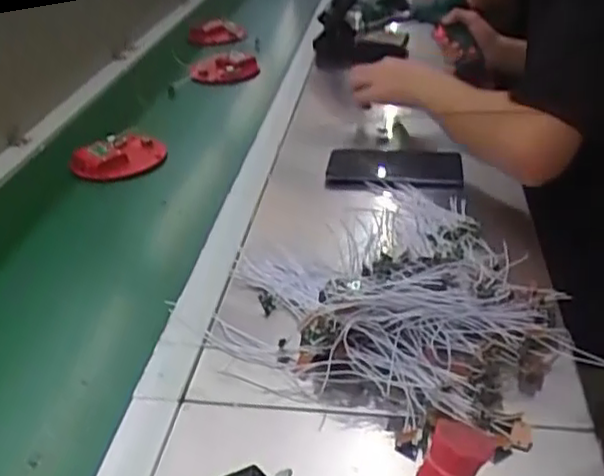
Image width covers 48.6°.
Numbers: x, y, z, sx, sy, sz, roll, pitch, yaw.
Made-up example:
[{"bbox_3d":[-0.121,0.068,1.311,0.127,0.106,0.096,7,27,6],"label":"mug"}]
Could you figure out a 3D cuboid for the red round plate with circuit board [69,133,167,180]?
[{"bbox_3d":[-0.238,-0.107,0.870,0.116,0.032,0.067,-10,33,-11],"label":"red round plate with circuit board"}]

